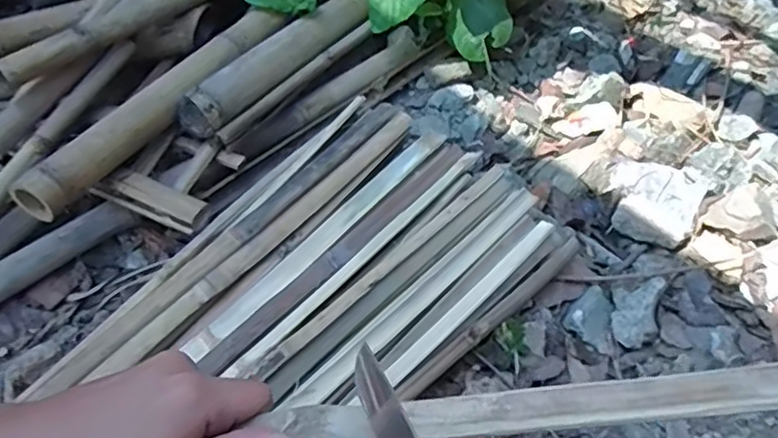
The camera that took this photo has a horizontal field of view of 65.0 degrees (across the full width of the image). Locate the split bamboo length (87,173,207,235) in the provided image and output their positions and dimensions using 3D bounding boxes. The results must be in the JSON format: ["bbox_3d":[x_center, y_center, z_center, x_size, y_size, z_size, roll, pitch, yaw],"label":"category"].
[{"bbox_3d":[-0.360,-0.030,0.926,0.189,0.042,0.052,19,50,17],"label":"split bamboo length"}]

